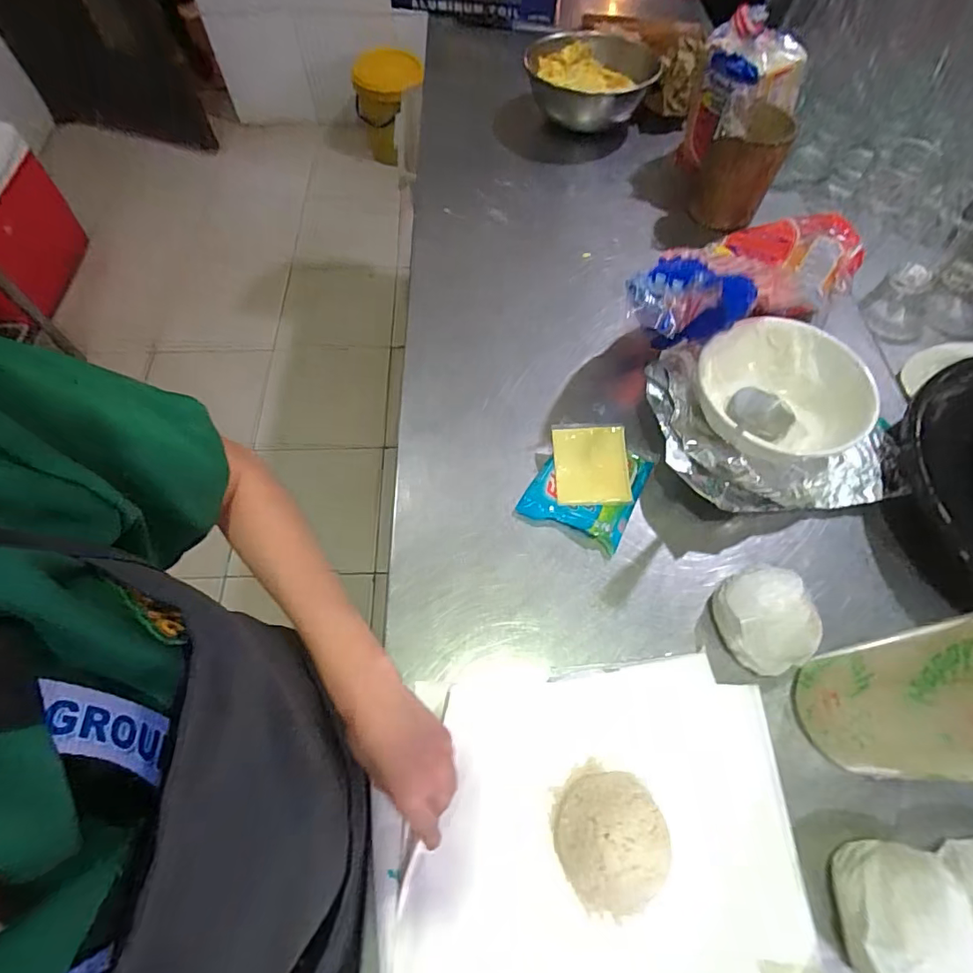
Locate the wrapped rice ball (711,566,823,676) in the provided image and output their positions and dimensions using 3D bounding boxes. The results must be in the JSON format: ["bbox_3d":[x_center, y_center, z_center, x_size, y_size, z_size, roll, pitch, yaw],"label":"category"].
[{"bbox_3d":[0.249,0.121,0.452,0.079,0.053,0.086,-25,64,-13],"label":"wrapped rice ball"}]

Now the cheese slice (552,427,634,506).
[{"bbox_3d":[0.109,-0.024,0.527,0.075,0.008,0.087,-3,74,4],"label":"cheese slice"}]

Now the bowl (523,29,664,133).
[{"bbox_3d":[0.179,-0.698,0.860,0.205,0.088,0.202,0,63,0],"label":"bowl"}]

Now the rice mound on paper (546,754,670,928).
[{"bbox_3d":[0.089,0.255,0.367,0.079,0.058,0.084,0,61,0],"label":"rice mound on paper"}]

